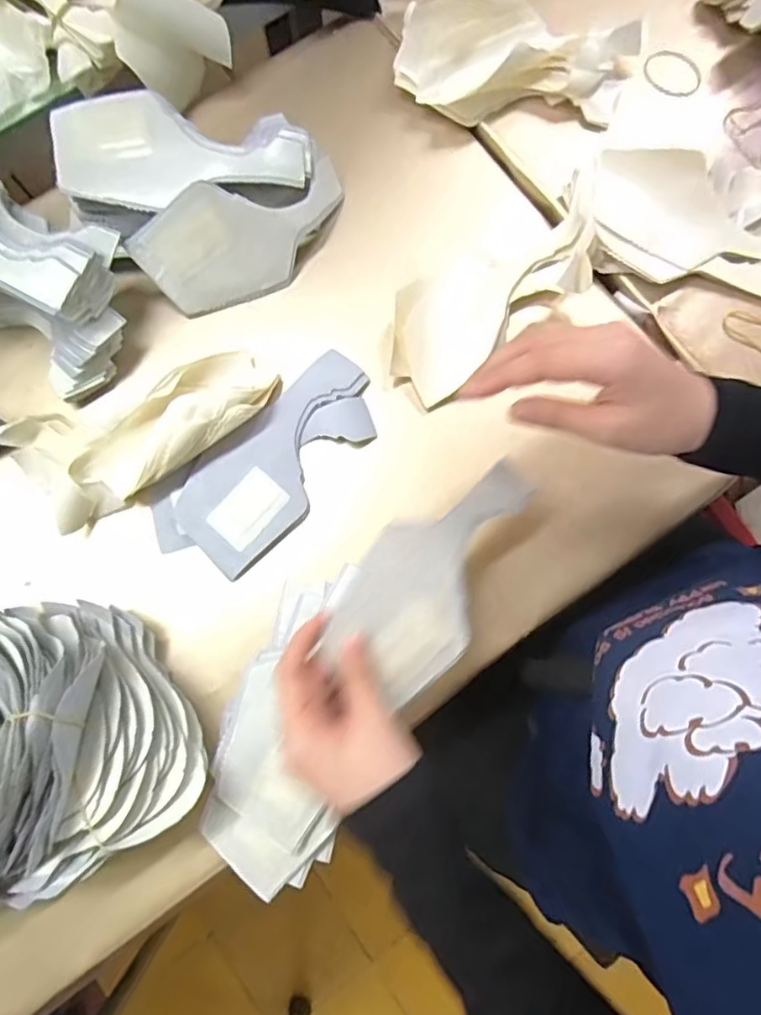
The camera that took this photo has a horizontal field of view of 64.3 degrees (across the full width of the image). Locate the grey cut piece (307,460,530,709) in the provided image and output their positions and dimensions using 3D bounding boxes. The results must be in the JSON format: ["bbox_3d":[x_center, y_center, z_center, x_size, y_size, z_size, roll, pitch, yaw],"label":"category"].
[{"bbox_3d":[0.035,0.038,0.386,0.082,0.011,0.168,35,72,-12],"label":"grey cut piece"}]

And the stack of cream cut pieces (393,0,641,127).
[{"bbox_3d":[0.114,-0.379,0.508,0.197,0.051,0.086,5,79,1],"label":"stack of cream cut pieces"}]

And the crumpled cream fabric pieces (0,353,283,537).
[{"bbox_3d":[-0.173,-0.061,0.446,0.193,0.035,0.085,-28,80,-5],"label":"crumpled cream fabric pieces"}]

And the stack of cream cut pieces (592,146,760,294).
[{"bbox_3d":[0.260,-0.233,0.486,0.178,0.032,0.105,10,78,1],"label":"stack of cream cut pieces"}]

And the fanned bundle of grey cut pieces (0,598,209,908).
[{"bbox_3d":[-0.219,0.143,0.384,0.167,0.079,0.177,0,79,0],"label":"fanned bundle of grey cut pieces"}]

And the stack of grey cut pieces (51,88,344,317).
[{"bbox_3d":[-0.139,-0.254,0.471,0.170,0.061,0.161,40,81,7],"label":"stack of grey cut pieces"}]

